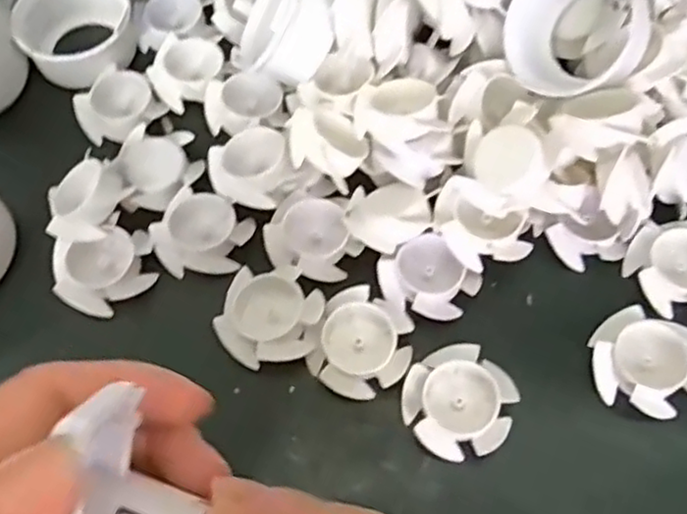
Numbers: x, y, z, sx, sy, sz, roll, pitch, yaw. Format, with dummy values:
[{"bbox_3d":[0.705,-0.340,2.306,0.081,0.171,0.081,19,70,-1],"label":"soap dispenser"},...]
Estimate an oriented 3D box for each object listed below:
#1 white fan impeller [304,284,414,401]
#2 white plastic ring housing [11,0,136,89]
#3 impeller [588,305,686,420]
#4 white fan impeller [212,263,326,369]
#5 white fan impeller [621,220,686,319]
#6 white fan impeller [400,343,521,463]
[{"bbox_3d":[0.008,0.034,0.268,0.036,0.013,0.040,19,68,9],"label":"white fan impeller"},{"bbox_3d":[-0.128,-0.111,0.334,0.051,0.027,0.051,0,66,1],"label":"white plastic ring housing"},{"bbox_3d":[0.115,0.041,0.266,0.039,0.020,0.038,0,66,1],"label":"impeller"},{"bbox_3d":[-0.029,0.023,0.272,0.037,0.014,0.042,11,67,6],"label":"white fan impeller"},{"bbox_3d":[0.137,0.004,0.279,0.035,0.010,0.038,0,66,1],"label":"white fan impeller"},{"bbox_3d":[0.043,0.055,0.260,0.038,0.015,0.039,0,66,1],"label":"white fan impeller"}]

